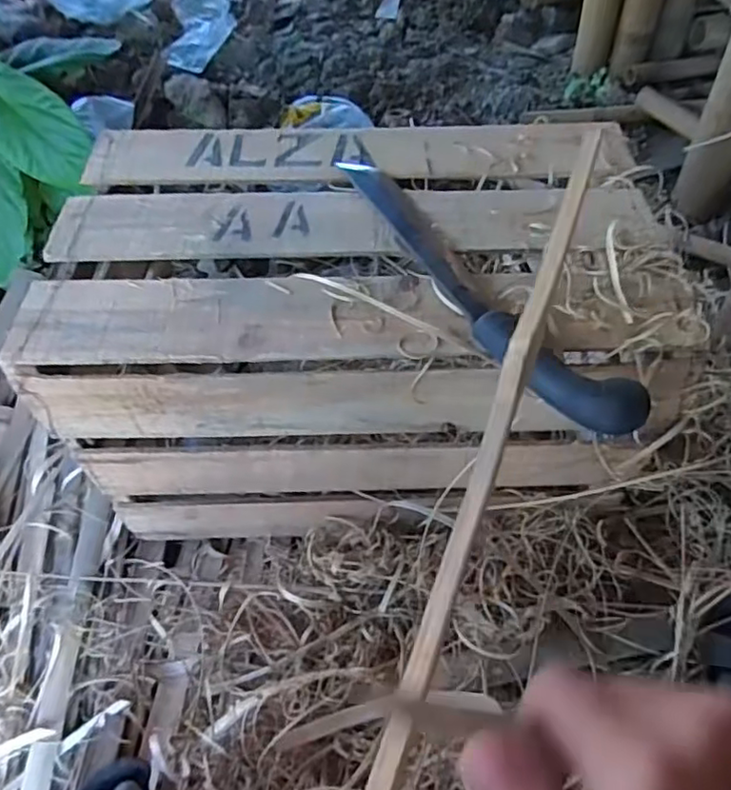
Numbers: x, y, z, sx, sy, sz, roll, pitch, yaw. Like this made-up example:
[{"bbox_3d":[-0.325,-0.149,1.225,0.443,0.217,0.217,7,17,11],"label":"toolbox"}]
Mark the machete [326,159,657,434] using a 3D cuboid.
[{"bbox_3d":[0.077,-0.109,0.543,0.069,0.026,0.404,-27,57,-18],"label":"machete"}]

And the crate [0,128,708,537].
[{"bbox_3d":[-0.004,-0.068,0.713,0.589,0.312,0.368,4,53,4],"label":"crate"}]

